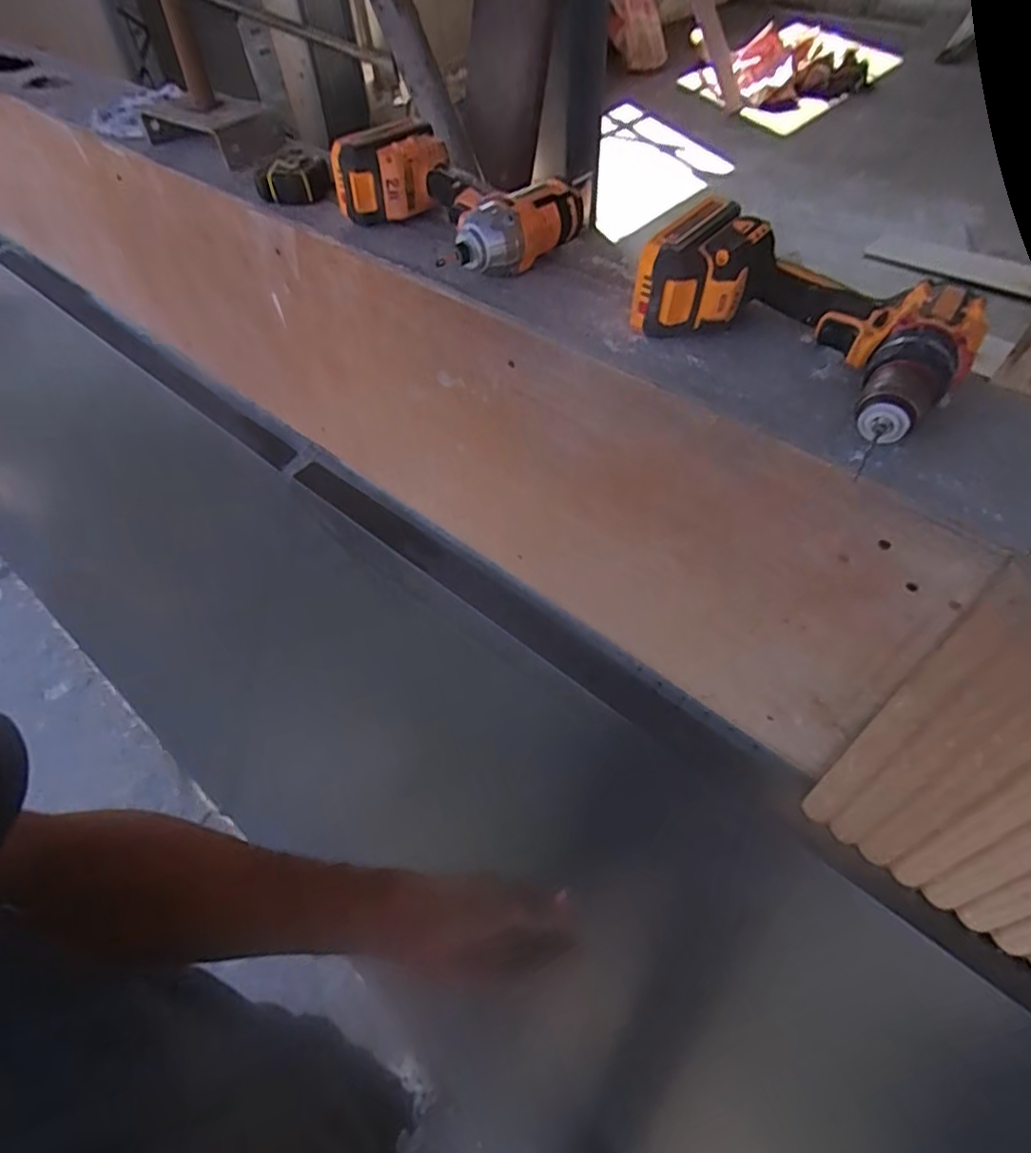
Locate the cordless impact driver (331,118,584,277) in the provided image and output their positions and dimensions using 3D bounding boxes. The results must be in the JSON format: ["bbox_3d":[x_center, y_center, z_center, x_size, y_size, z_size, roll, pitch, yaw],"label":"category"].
[{"bbox_3d":[-0.062,-0.390,0.661,0.159,0.068,0.245,-35,58,-23],"label":"cordless impact driver"}]

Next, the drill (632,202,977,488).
[{"bbox_3d":[0.217,-0.201,0.491,0.240,0.068,0.157,36,61,27],"label":"drill"}]

